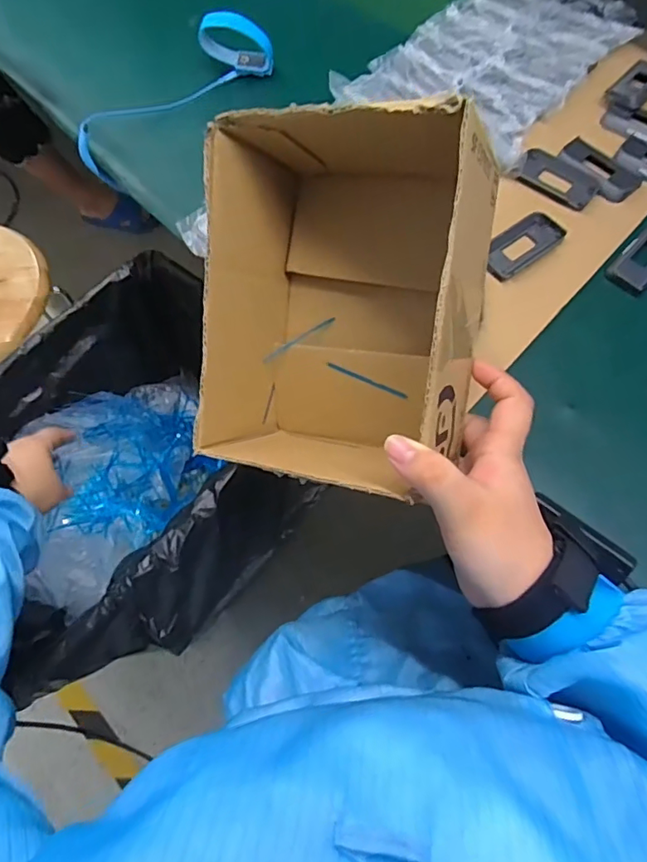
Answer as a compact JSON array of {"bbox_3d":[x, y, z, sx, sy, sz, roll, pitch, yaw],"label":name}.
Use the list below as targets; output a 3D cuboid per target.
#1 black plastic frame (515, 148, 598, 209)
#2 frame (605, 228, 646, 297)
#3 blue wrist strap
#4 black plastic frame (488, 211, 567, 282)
[{"bbox_3d":[0.220,-0.238,0.497,0.073,0.009,0.046,40,73,17],"label":"black plastic frame"},{"bbox_3d":[0.282,-0.152,0.460,0.036,0.012,0.085,41,74,17],"label":"frame"},{"bbox_3d":[-0.161,-0.357,0.563,0.232,0.082,0.056,-37,70,-13],"label":"blue wrist strap"},{"bbox_3d":[0.175,-0.166,0.469,0.085,0.010,0.038,-36,70,-13],"label":"black plastic frame"}]

